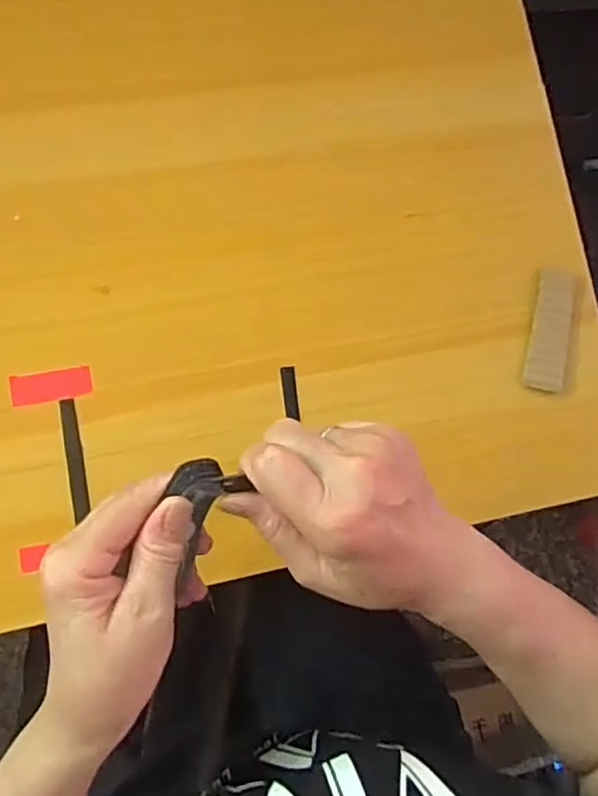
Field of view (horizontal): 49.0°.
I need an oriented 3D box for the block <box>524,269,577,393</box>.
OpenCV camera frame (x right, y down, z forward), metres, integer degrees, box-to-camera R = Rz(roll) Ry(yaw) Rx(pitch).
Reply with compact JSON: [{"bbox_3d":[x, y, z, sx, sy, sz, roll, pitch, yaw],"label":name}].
[{"bbox_3d":[0.177,-0.047,0.457,0.027,0.006,0.085,11,86,-4],"label":"block"}]

